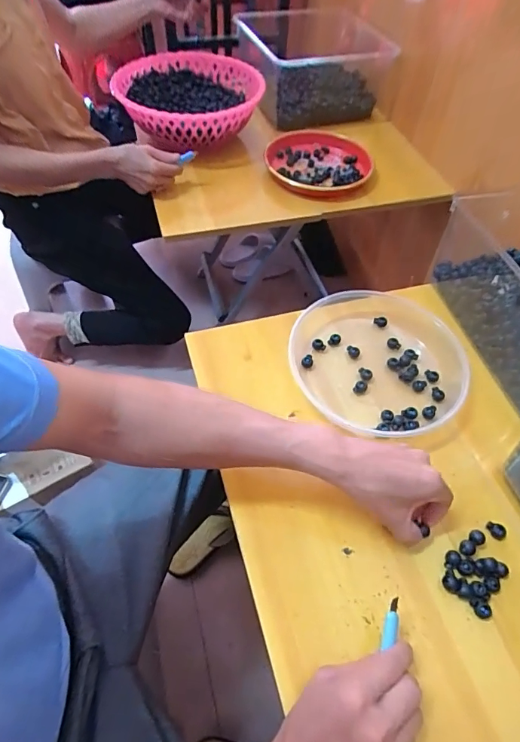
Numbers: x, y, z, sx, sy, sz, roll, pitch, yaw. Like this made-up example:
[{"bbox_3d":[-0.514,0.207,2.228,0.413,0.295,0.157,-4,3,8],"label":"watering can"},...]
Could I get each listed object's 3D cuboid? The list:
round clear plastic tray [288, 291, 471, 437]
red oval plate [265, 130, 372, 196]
[{"bbox_3d":[0.165,-0.019,0.578,0.224,0.054,0.231,1,55,-1],"label":"round clear plastic tray"},{"bbox_3d":[0.119,-0.441,0.876,0.211,0.031,0.236,-1,55,-2],"label":"red oval plate"}]

